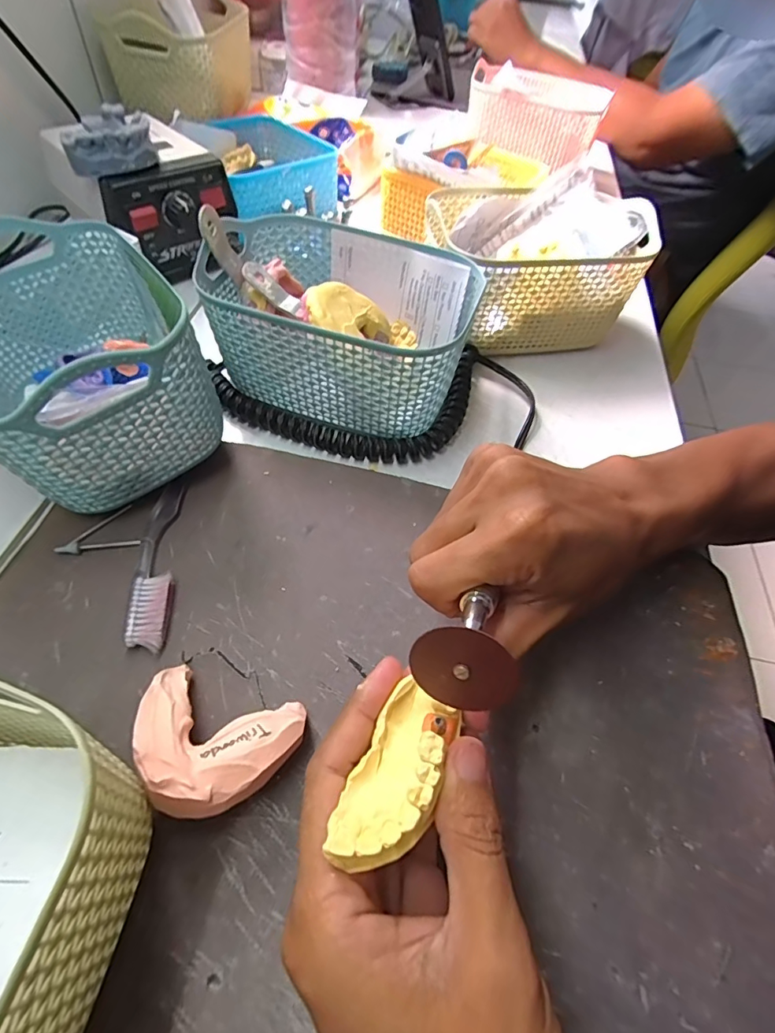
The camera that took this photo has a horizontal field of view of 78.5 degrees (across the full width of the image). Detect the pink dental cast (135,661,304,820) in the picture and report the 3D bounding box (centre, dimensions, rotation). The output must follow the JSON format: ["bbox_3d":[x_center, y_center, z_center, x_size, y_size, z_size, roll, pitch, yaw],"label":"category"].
[{"bbox_3d":[-0.072,0.093,0.194,0.067,0.032,0.050,14,54,5],"label":"pink dental cast"}]

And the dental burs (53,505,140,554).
[{"bbox_3d":[-0.160,0.008,0.262,0.040,0.004,0.027,-14,57,-15],"label":"dental burs"}]

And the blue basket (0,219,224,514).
[{"bbox_3d":[-0.180,-0.089,0.275,0.110,0.095,0.170,-30,62,-24],"label":"blue basket"}]

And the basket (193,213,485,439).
[{"bbox_3d":[-0.031,-0.125,0.324,0.159,0.082,0.115,17,54,7],"label":"basket"}]

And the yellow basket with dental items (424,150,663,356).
[{"bbox_3d":[0.120,-0.204,0.397,0.160,0.092,0.121,-7,55,-11],"label":"yellow basket with dental items"}]

